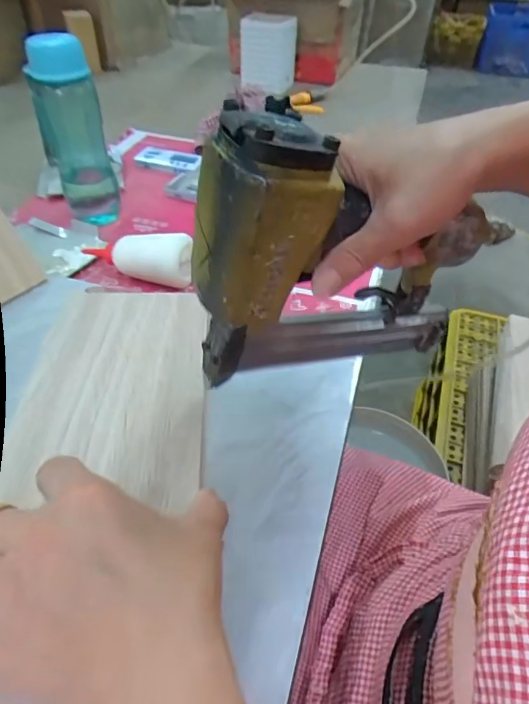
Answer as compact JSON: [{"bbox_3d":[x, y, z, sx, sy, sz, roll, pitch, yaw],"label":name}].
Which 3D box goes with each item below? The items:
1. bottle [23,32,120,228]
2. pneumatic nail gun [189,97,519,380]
[{"bbox_3d":[-0.260,-0.294,0.643,0.086,0.234,0.067,-12,46,-15],"label":"bottle"},{"bbox_3d":[0.061,-0.053,0.288,0.204,0.183,0.043,-13,46,-16],"label":"pneumatic nail gun"}]

